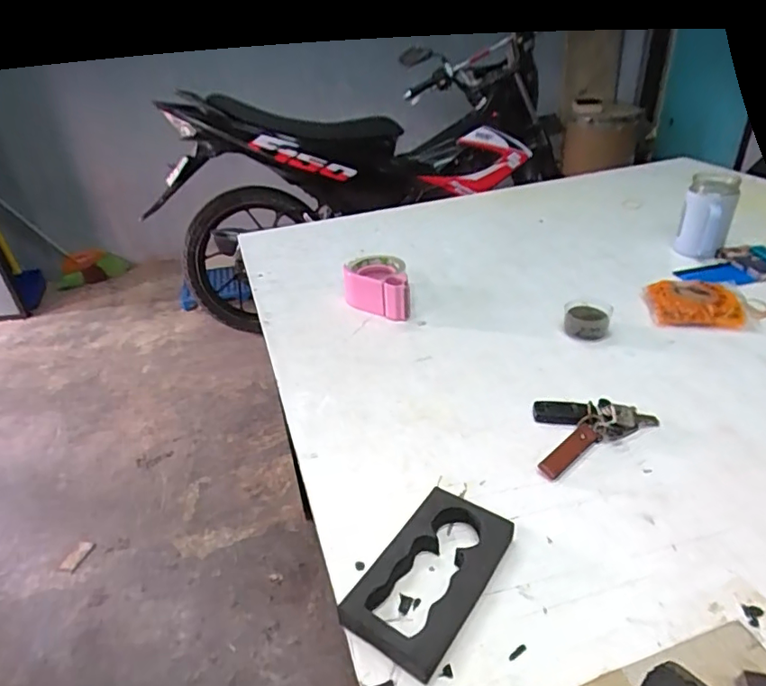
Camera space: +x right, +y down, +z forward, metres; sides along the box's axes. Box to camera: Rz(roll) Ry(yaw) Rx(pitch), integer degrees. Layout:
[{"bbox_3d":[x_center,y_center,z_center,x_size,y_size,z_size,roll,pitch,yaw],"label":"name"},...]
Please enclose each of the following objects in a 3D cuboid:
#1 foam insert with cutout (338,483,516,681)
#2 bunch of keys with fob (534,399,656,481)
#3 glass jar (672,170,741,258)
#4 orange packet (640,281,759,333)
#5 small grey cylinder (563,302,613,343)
[{"bbox_3d":[0.040,0.193,0.439,0.081,0.028,0.149,20,41,31],"label":"foam insert with cutout"},{"bbox_3d":[0.212,0.085,0.578,0.150,0.020,0.084,-20,37,-21],"label":"bunch of keys with fob"},{"bbox_3d":[0.539,-0.212,0.879,0.072,0.122,0.063,17,39,28],"label":"glass jar"},{"bbox_3d":[0.447,-0.059,0.748,0.129,0.040,0.086,4,35,13],"label":"orange packet"},{"bbox_3d":[0.288,-0.032,0.747,0.059,0.032,0.061,7,36,16],"label":"small grey cylinder"}]

